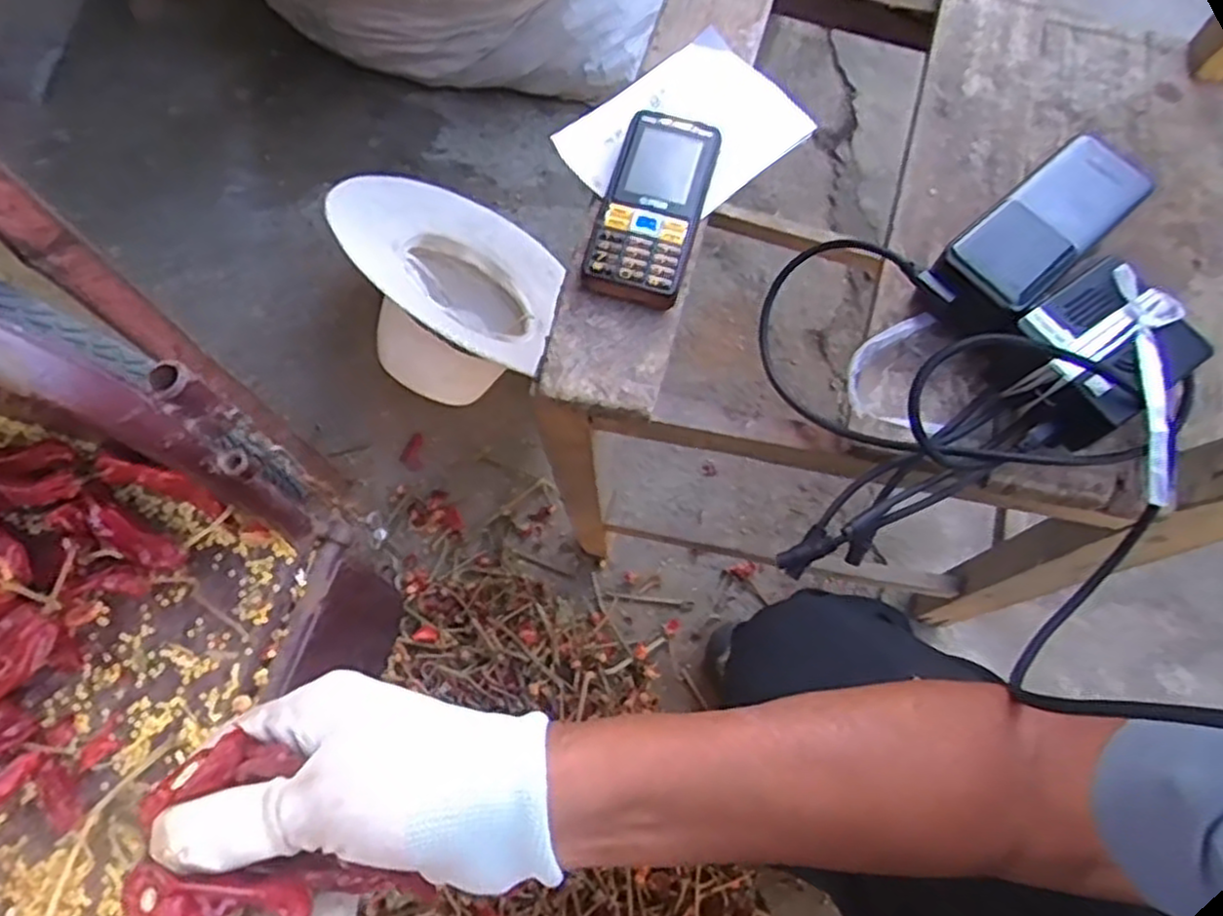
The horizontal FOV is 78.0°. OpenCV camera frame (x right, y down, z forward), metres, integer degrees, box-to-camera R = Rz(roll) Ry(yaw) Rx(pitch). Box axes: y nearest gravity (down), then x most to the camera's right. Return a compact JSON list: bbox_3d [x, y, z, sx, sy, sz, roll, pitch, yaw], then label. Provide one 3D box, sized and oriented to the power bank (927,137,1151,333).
[{"bbox_3d":[0.237,-0.127,0.417,0.056,0.036,0.119,43,76,14],"label":"power bank"}]

